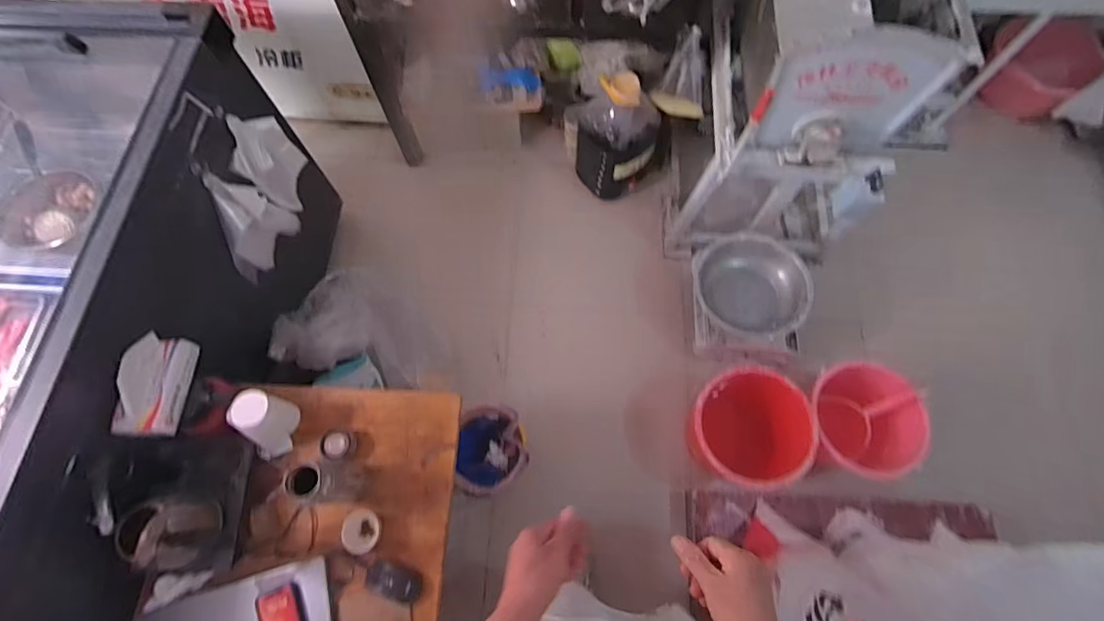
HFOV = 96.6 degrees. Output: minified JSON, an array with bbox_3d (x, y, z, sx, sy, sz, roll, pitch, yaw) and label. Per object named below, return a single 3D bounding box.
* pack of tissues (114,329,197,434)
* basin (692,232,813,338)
[{"bbox_3d":[-0.734,0.137,0.910,0.068,0.089,0.181,3,69,2],"label":"pack of tissues"},{"bbox_3d":[0.642,-0.098,1.576,0.355,0.102,0.334,0,69,0],"label":"basin"}]

